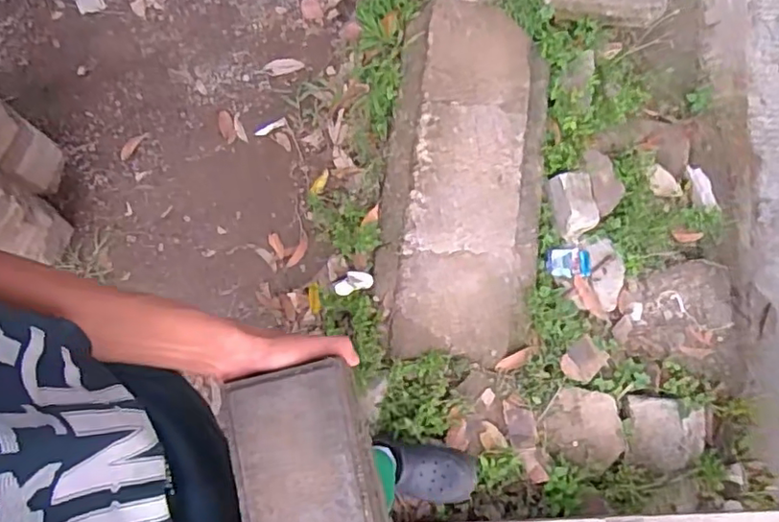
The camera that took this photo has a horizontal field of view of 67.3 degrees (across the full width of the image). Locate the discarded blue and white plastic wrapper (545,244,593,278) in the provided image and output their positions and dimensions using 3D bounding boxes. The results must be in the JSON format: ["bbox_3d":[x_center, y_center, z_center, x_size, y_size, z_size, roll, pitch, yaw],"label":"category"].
[{"bbox_3d":[0.465,0.003,1.529,0.122,0.013,0.083,-7,83,-9],"label":"discarded blue and white plastic wrapper"}]

